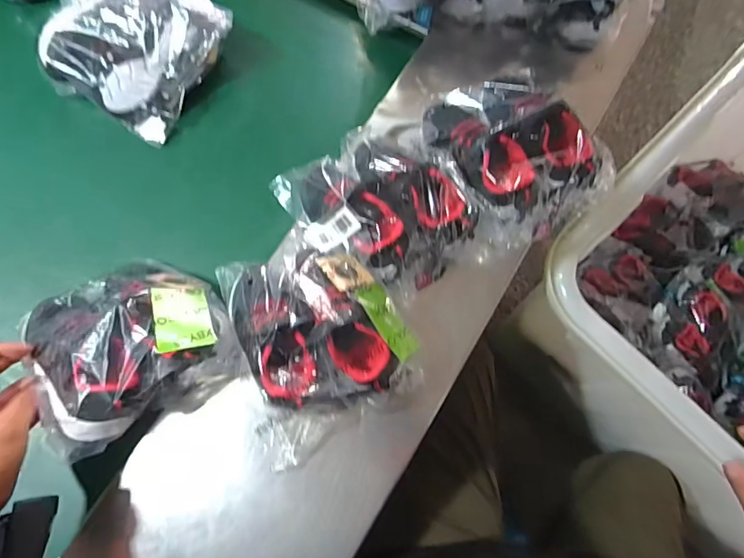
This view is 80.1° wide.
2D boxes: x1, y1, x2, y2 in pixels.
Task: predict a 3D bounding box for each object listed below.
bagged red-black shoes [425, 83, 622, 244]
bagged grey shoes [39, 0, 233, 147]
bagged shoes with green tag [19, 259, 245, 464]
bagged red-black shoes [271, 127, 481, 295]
[{"bbox_3d":[0.154,-0.143,0.480,0.149,0.073,0.196,-34,78,-8],"label":"bagged red-black shoes"},{"bbox_3d":[-0.293,-0.292,0.562,0.179,0.091,0.182,30,78,8],"label":"bagged grey shoes"},{"bbox_3d":[-0.240,0.065,0.446,0.179,0.082,0.165,0,76,0],"label":"bagged shoes with green tag"},{"bbox_3d":[0.000,-0.082,0.469,0.220,0.069,0.146,29,78,7],"label":"bagged red-black shoes"}]

